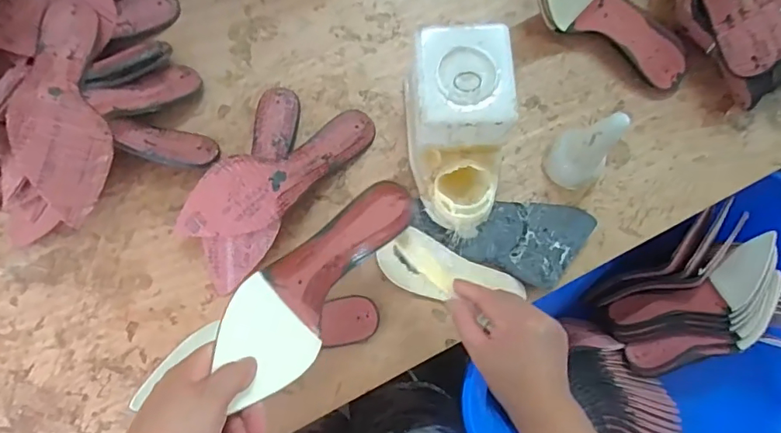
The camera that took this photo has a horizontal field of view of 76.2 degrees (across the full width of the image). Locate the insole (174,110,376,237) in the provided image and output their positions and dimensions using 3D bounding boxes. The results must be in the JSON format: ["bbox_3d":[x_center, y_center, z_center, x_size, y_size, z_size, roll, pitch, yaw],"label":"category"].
[{"bbox_3d":[-0.125,-0.042,0.577,0.250,0.068,0.081,-31,81,-6],"label":"insole"}]

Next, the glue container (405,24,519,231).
[{"bbox_3d":[0.077,-0.093,0.561,0.112,0.121,0.201,-1,79,-1],"label":"glue container"}]

